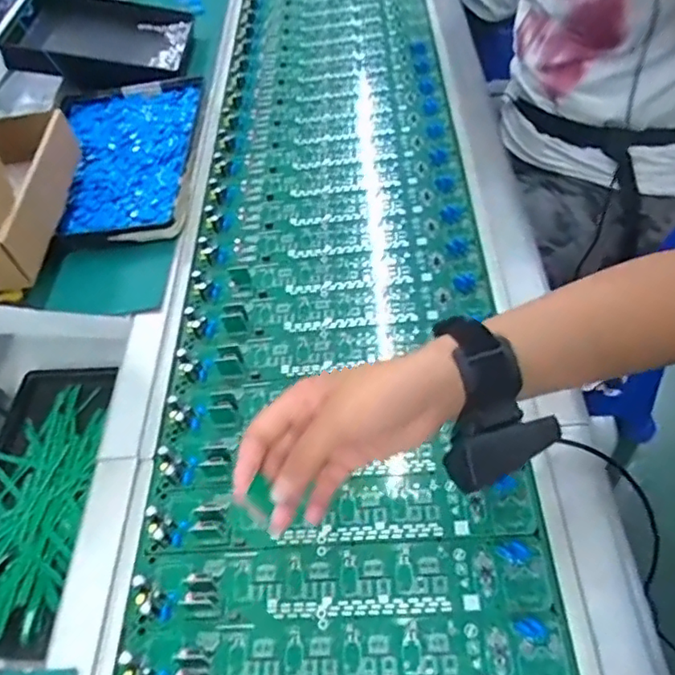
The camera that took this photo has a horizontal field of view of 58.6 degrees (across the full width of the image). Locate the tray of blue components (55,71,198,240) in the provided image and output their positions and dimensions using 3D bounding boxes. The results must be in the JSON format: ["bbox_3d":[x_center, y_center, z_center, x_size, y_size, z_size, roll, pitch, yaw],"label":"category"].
[{"bbox_3d":[-0.257,-0.217,0.720,0.170,0.022,0.293,-6,52,2],"label":"tray of blue components"}]

